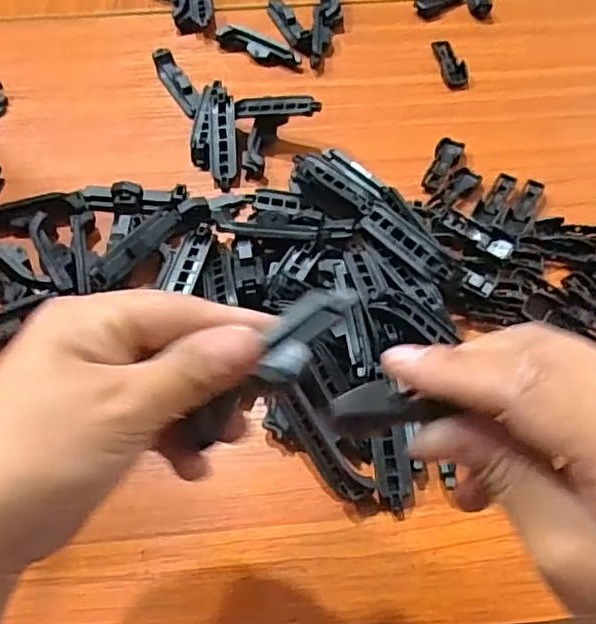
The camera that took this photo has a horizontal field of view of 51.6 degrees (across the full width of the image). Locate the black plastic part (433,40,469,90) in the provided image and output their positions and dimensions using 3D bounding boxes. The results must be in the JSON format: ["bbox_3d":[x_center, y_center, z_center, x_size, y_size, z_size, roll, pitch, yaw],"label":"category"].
[{"bbox_3d":[0.121,-0.200,0.494,0.017,0.008,0.052,-12,58,-7],"label":"black plastic part"}]

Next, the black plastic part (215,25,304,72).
[{"bbox_3d":[-0.032,-0.214,0.501,0.075,0.015,0.014,24,61,15],"label":"black plastic part"}]

